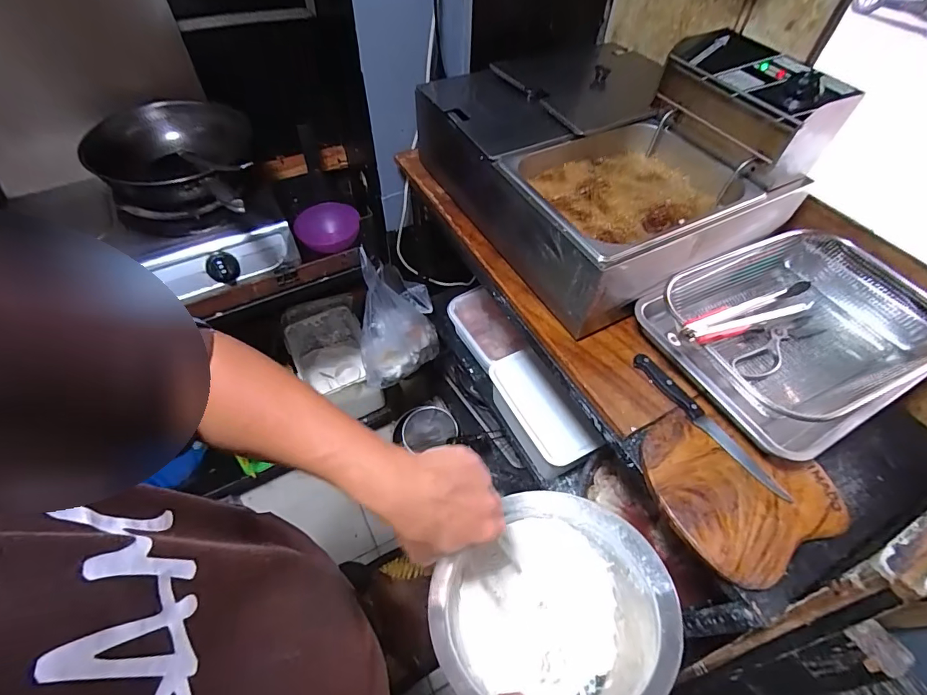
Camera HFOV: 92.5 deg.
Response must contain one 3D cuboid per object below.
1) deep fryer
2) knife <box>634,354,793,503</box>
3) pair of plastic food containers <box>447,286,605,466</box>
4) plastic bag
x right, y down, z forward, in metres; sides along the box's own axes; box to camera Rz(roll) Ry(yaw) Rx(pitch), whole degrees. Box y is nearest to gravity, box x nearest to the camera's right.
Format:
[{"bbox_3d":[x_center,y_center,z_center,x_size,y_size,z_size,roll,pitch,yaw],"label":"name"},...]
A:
[{"bbox_3d":[0.223,-0.355,0.778,0.423,0.278,0.581,-25,58,-19],"label":"deep fryer"},{"bbox_3d":[0.327,0.098,0.597,0.025,0.016,0.244,-29,59,-21],"label":"knife"},{"bbox_3d":[0.126,0.054,1.024,0.145,0.096,0.494,-22,57,-17],"label":"pair of plastic food containers"},{"bbox_3d":[-0.165,-0.069,1.086,0.125,0.357,0.228,24,56,15],"label":"plastic bag"}]

